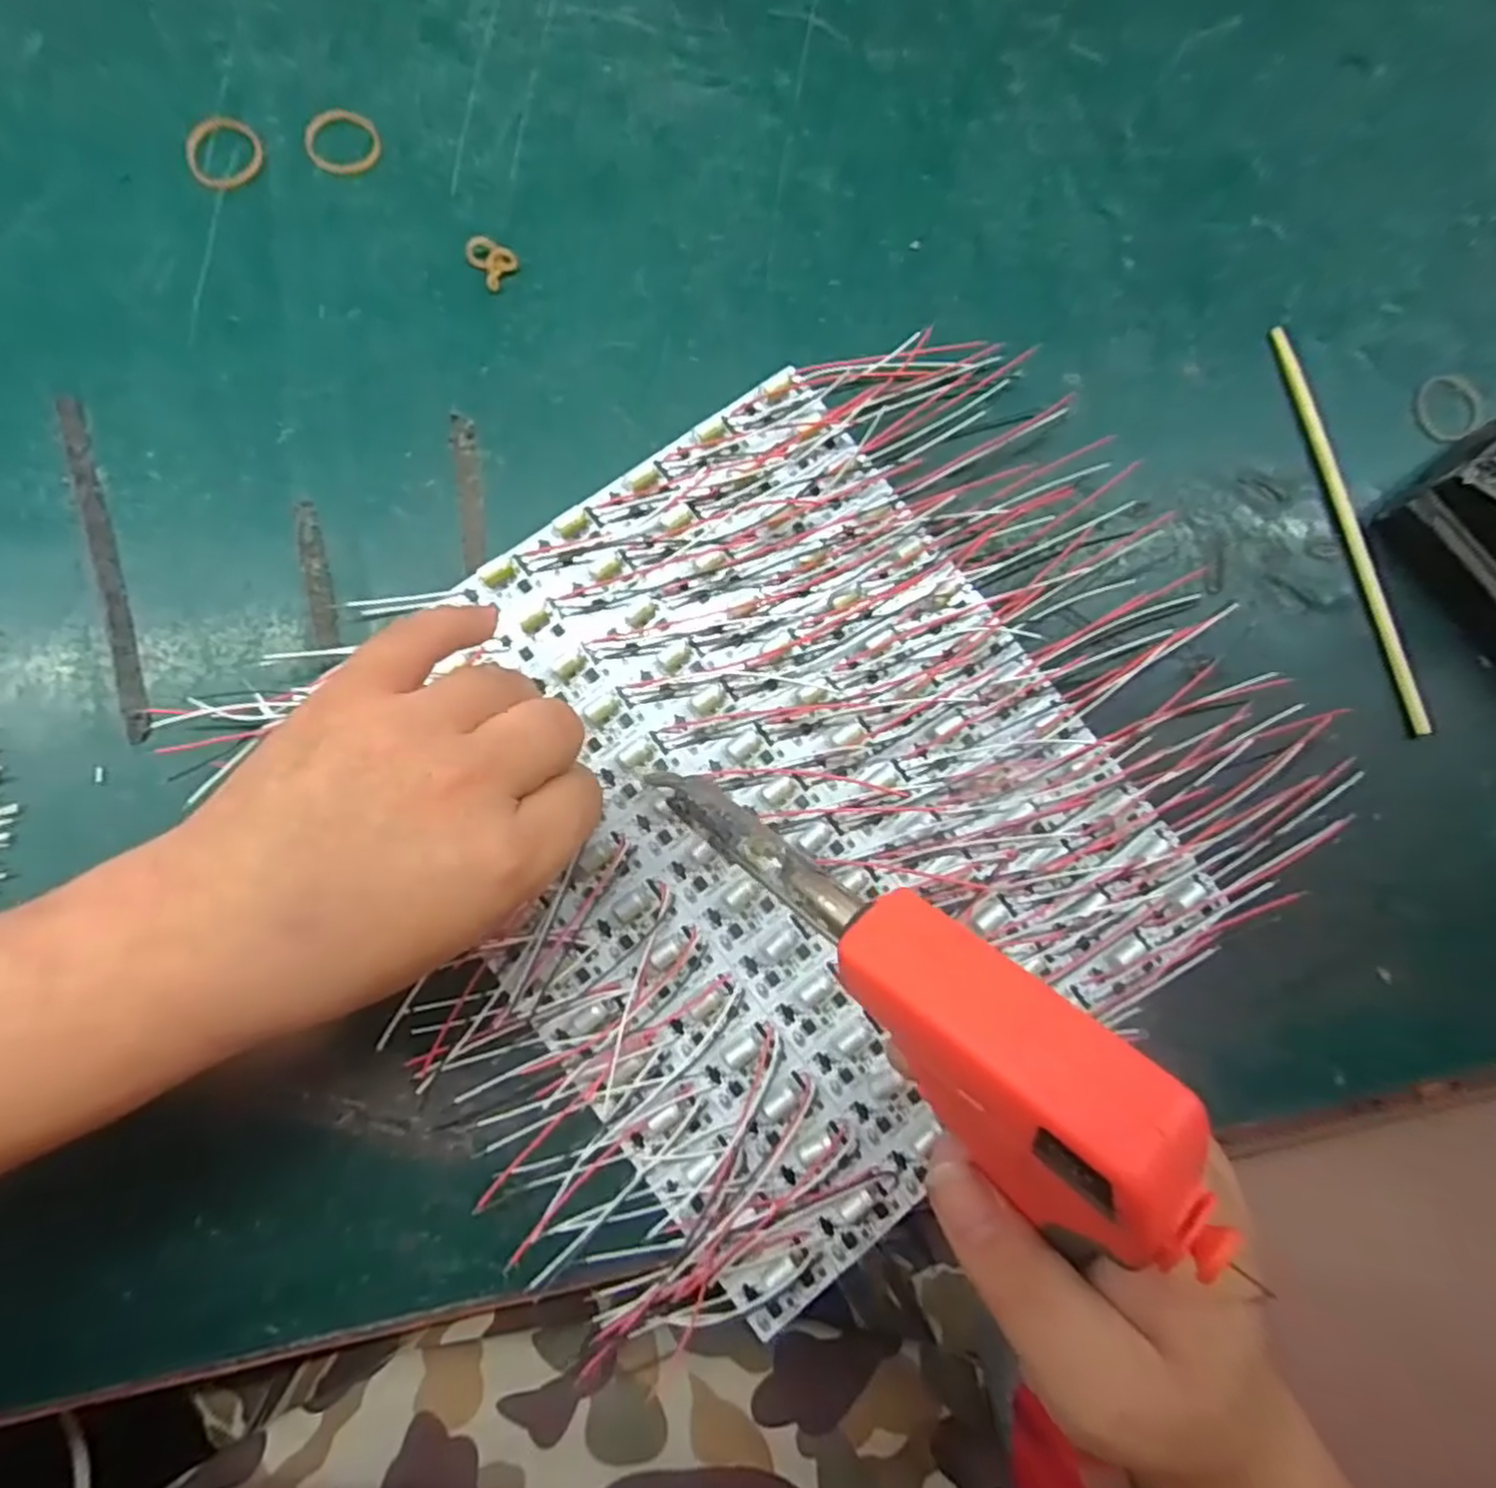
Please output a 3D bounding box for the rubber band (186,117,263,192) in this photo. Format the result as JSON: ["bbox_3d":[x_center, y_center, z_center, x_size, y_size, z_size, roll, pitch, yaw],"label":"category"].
[{"bbox_3d":[-0.217,-0.246,0.305,0.029,0.004,0.034,-28,85,-9],"label":"rubber band"}]

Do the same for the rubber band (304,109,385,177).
[{"bbox_3d":[-0.171,-0.254,0.311,0.030,0.004,0.028,22,80,-2],"label":"rubber band"}]

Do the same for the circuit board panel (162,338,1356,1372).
[{"bbox_3d":[0.029,0.012,0.287,0.362,0.014,0.286,-34,86,-9],"label":"circuit board panel"}]

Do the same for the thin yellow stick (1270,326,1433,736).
[{"bbox_3d":[0.267,-0.098,0.327,0.009,0.008,0.192,-13,83,-7],"label":"thin yellow stick"}]

